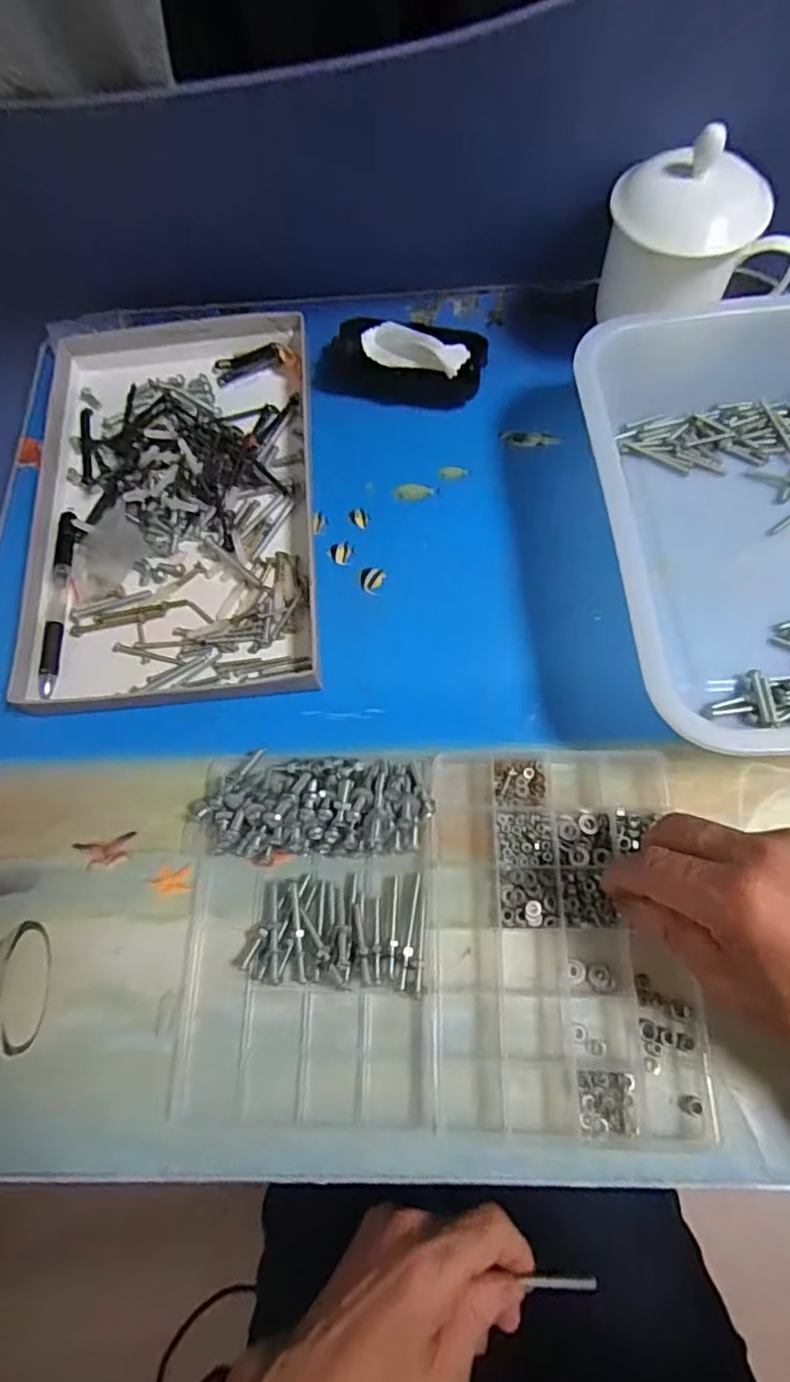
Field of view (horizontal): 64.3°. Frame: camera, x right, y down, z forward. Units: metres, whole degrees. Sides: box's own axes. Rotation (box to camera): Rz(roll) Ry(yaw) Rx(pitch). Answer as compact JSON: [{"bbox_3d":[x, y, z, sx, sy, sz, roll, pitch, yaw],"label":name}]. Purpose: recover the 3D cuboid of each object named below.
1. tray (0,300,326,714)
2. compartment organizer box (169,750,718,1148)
[{"bbox_3d":[-0.150,-0.137,0.433,0.182,0.025,0.299,-6,70,1],"label":"tray"},{"bbox_3d":[0.020,0.125,0.333,0.259,0.032,0.187,0,70,3],"label":"compartment organizer box"}]

